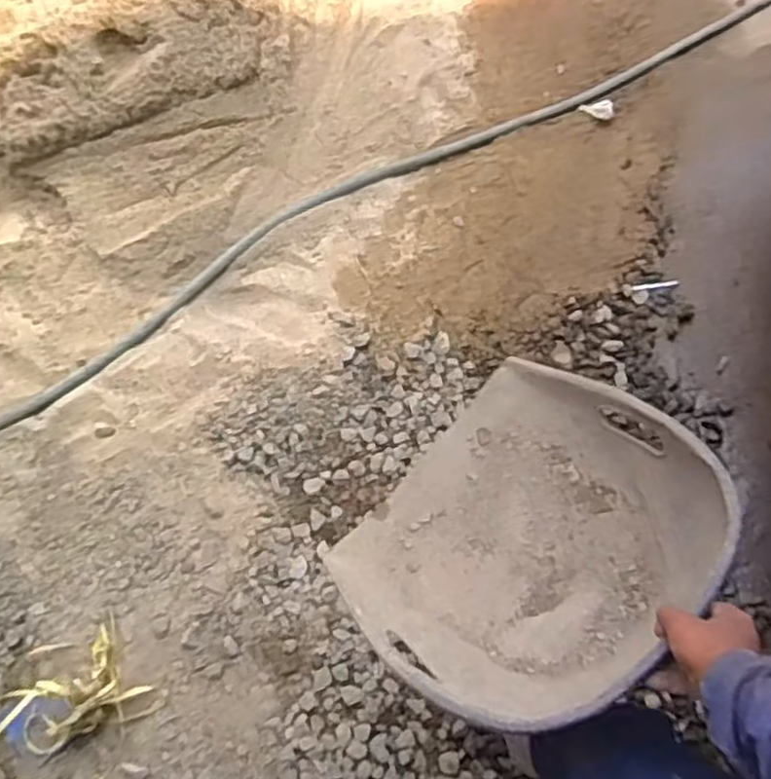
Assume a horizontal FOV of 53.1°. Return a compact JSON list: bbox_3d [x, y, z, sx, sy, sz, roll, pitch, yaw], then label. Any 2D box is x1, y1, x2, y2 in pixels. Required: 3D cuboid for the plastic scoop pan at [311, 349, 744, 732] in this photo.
[{"bbox_3d":[0.147,0.154,0.845,0.379,0.151,0.382,-47,52,-6],"label":"plastic scoop pan"}]

